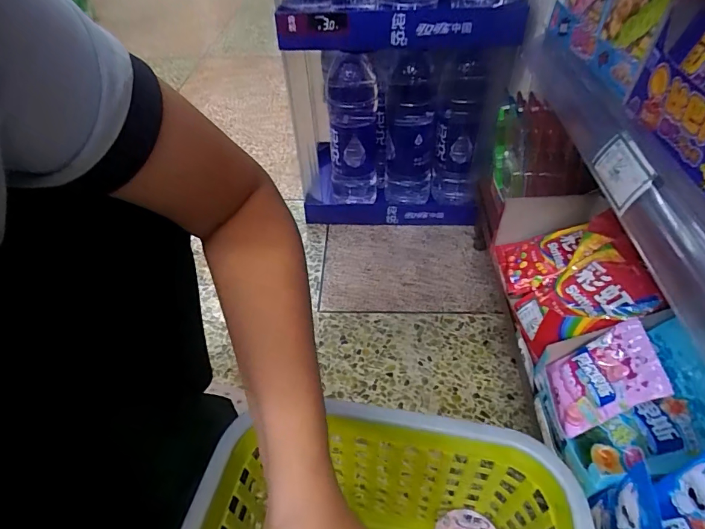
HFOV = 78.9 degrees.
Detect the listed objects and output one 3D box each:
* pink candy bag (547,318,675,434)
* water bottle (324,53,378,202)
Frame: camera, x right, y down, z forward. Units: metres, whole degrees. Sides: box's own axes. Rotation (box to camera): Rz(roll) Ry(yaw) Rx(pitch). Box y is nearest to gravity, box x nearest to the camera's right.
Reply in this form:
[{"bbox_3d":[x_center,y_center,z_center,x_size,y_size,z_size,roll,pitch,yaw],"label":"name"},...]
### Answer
[{"bbox_3d":[0.218,0.099,0.377,0.011,0.097,0.072,34,35,-16],"label":"pink candy bag"},{"bbox_3d":[0.001,-0.229,0.767,0.086,0.253,0.080,-1,46,1],"label":"water bottle"}]

